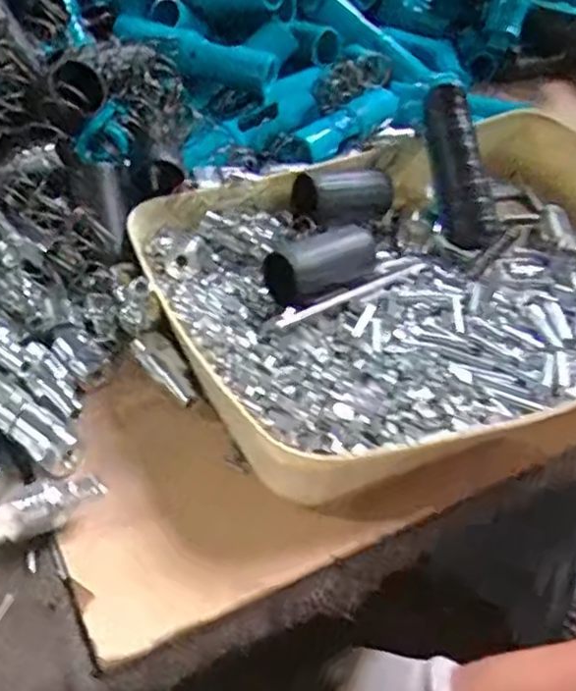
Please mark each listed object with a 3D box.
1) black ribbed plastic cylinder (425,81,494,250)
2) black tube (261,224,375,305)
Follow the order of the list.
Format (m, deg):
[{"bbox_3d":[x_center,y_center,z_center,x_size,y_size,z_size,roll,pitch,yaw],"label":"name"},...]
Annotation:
[{"bbox_3d":[0.113,-0.117,0.467,0.026,0.032,0.104,-12,91,-17],"label":"black ribbed plastic cylinder"},{"bbox_3d":[0.016,-0.050,0.401,0.063,0.028,0.034,-21,53,-24],"label":"black tube"}]

